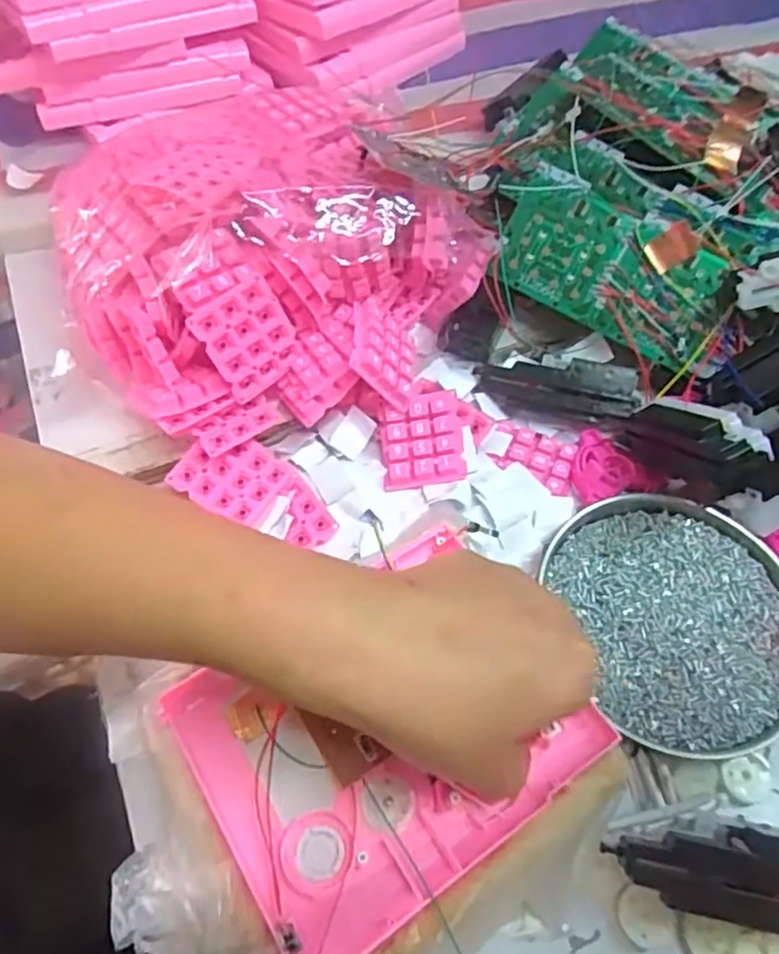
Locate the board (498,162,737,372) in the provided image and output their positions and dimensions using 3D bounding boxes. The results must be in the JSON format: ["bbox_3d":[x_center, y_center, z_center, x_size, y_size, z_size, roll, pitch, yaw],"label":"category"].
[{"bbox_3d":[0.129,-0.131,0.422,0.147,0.007,0.068,33,107,11],"label":"board"}]

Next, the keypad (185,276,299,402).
[{"bbox_3d":[-0.080,-0.078,0.394,0.049,0.057,0.005,-38,35,-15],"label":"keypad"}]

